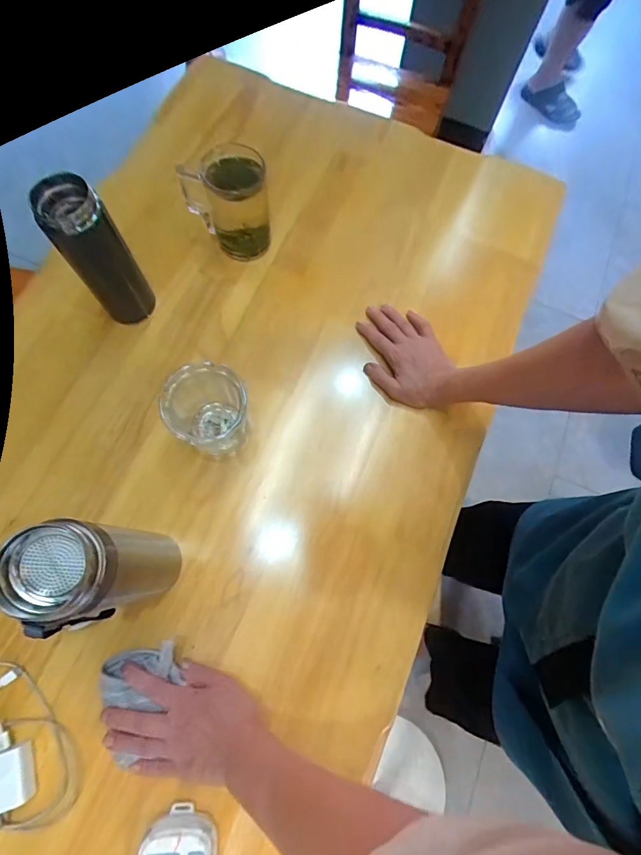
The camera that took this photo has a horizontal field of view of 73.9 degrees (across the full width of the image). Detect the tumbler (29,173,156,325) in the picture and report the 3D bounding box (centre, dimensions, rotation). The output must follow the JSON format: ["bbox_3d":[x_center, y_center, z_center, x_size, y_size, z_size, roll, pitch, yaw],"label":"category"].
[{"bbox_3d":[-0.264,-0.204,0.524,0.070,0.194,0.064,1,73,-2],"label":"tumbler"}]

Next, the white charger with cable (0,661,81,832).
[{"bbox_3d":[-0.339,0.332,0.445,0.109,0.038,0.194,-43,79,-13],"label":"white charger with cable"}]

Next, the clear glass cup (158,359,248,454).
[{"bbox_3d":[-0.137,-0.016,0.523,0.083,0.100,0.091,1,73,-2],"label":"clear glass cup"}]

